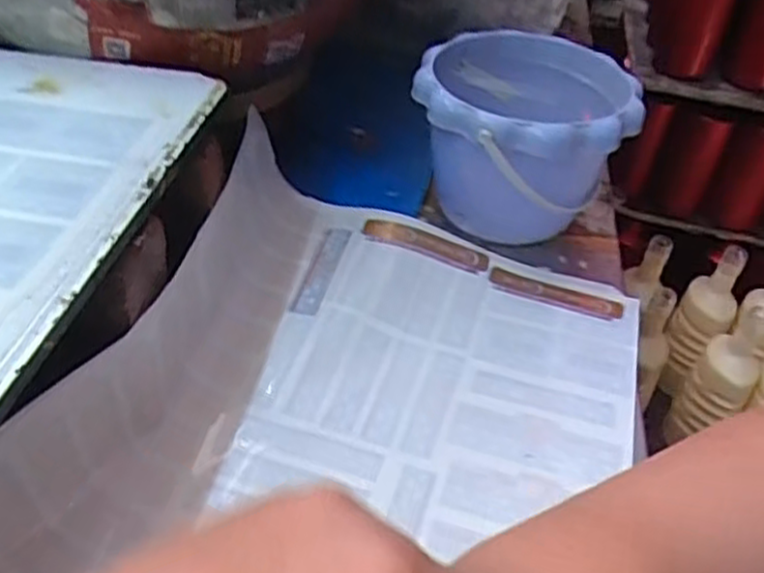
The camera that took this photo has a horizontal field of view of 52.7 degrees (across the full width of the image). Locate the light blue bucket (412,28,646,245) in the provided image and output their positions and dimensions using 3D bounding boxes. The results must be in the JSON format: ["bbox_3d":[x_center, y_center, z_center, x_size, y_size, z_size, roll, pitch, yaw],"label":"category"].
[{"bbox_3d":[0.102,-0.108,0.578,0.147,0.115,0.166,15,40,7],"label":"light blue bucket"}]

